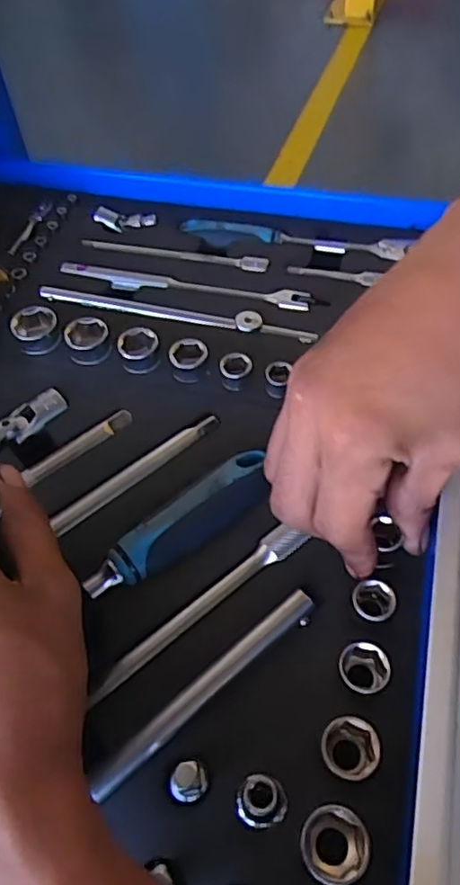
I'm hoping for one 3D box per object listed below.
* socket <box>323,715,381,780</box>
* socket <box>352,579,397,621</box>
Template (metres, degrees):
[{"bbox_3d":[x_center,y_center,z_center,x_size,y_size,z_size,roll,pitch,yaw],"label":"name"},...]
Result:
[{"bbox_3d":[0.049,0.129,0.262,0.023,0.022,0.023,-1,53,2],"label":"socket"},{"bbox_3d":[0.068,0.078,0.297,0.019,0.020,0.019,-1,53,2],"label":"socket"}]

